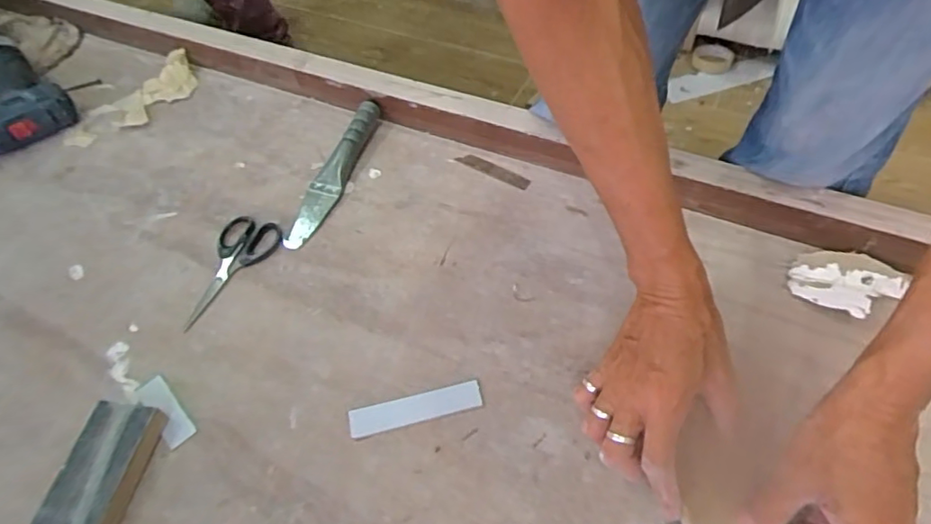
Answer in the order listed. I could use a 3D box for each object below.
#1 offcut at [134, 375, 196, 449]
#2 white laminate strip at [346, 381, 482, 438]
[{"bbox_3d":[-0.254,0.123,0.473,0.074,0.005,0.024,37,61,27],"label":"offcut"},{"bbox_3d":[-0.041,0.120,0.459,0.107,0.004,0.023,-13,55,-5],"label":"white laminate strip"}]

